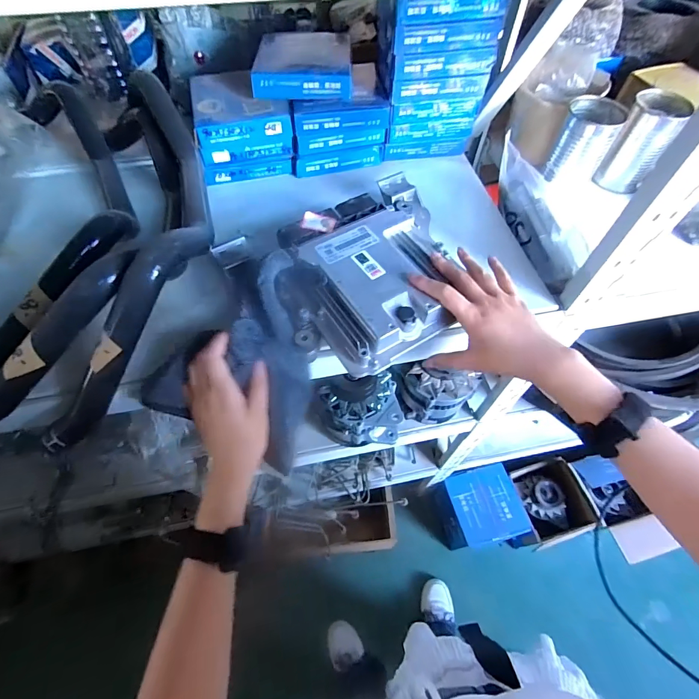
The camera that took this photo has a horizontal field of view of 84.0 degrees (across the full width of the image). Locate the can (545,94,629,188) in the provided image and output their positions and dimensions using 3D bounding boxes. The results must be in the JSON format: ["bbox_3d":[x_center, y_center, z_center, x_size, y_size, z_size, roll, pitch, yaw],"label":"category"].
[{"bbox_3d":[0.329,-0.289,0.556,0.067,0.109,0.067,0,58,-1],"label":"can"}]

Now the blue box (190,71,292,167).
[{"bbox_3d":[-0.161,-0.339,0.571,0.131,0.067,0.119,-14,59,-10],"label":"blue box"}]

